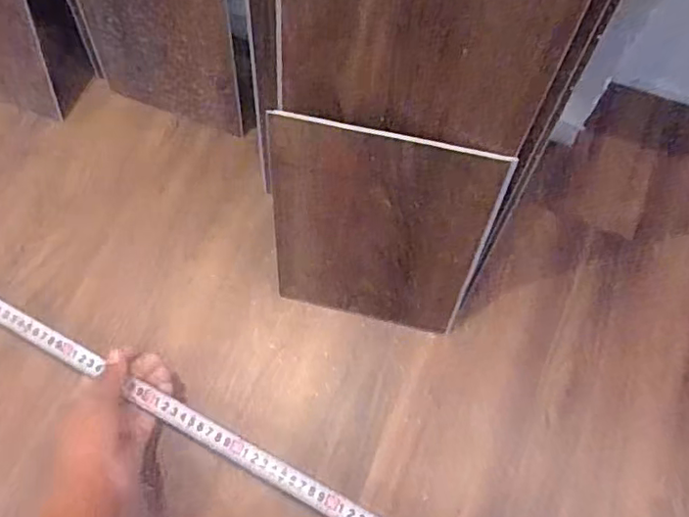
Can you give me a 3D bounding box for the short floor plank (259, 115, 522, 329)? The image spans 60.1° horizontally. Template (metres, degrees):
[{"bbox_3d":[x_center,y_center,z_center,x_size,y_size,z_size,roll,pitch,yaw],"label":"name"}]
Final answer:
[{"bbox_3d":[0.028,-0.016,0.545,0.188,0.251,0.010,12,53,6],"label":"short floor plank"}]

